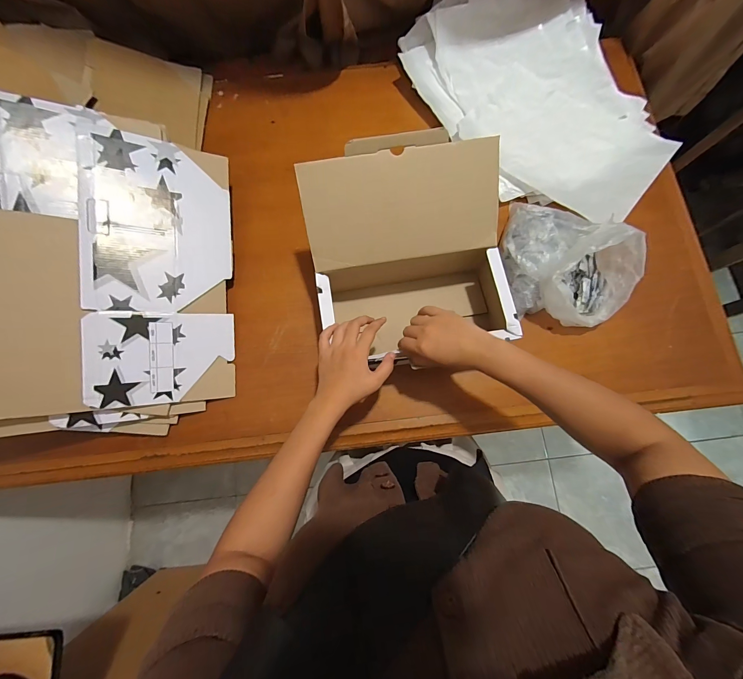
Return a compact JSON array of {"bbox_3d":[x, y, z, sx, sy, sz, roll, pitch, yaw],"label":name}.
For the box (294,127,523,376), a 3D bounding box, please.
[{"bbox_3d":[0.055,-0.118,0.492,0.280,0.208,0.258,-9,78,-2],"label":"box"}]

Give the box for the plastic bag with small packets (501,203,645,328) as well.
[{"bbox_3d":[0.319,-0.141,0.521,0.168,0.106,0.246,-22,79,-5],"label":"plastic bag with small packets"}]

